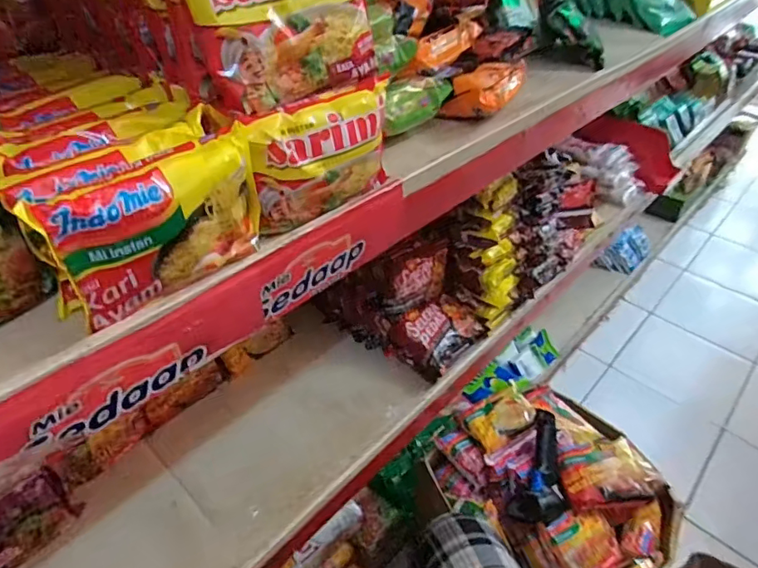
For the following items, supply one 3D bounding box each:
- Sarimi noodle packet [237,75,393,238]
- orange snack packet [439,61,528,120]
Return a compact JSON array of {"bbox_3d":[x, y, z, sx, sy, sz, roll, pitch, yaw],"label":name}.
[{"bbox_3d":[-0.041,-0.096,0.380,0.117,0.086,0.025,-29,49,-29],"label":"Sarimi noodle packet"},{"bbox_3d":[0.125,-0.224,0.571,0.051,0.037,0.139,24,47,25],"label":"orange snack packet"}]

